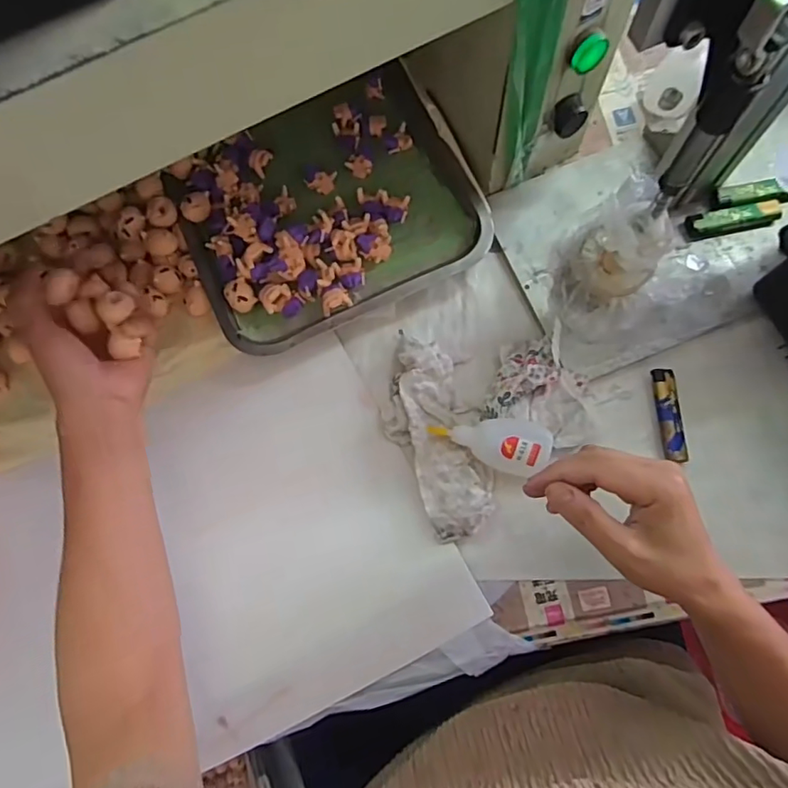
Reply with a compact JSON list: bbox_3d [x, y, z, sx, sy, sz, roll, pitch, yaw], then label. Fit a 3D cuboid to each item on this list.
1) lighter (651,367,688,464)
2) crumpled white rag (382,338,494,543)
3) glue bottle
[{"bbox_3d":[0.236,0.018,0.466,0.018,0.018,0.080,-3,76,0],"label":"lighter"},{"bbox_3d":[0.036,0.034,0.461,0.072,0.031,0.170,-19,76,-4],"label":"crumpled white rag"},{"bbox_3d":[0.080,0.039,0.448,0.097,0.021,0.045,9,76,8],"label":"glue bottle"}]

